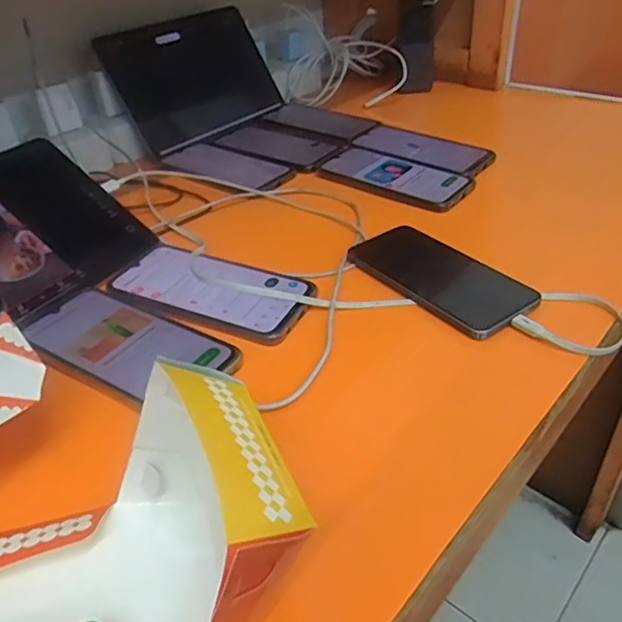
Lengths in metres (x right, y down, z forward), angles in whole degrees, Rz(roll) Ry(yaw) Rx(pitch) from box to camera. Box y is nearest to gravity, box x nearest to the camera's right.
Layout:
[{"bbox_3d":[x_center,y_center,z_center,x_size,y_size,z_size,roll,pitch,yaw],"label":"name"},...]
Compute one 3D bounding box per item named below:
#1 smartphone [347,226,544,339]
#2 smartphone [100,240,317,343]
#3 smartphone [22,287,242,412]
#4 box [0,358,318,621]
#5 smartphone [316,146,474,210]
[{"bbox_3d":[0.111,-0.030,0.509,0.080,0.010,0.165,-25,41,-26],"label":"smartphone"},{"bbox_3d":[-0.087,-0.023,0.502,0.173,0.011,0.084,14,40,22],"label":"smartphone"},{"bbox_3d":[-0.142,0.027,0.449,0.166,0.014,0.087,17,41,26],"label":"smartphone"},{"bbox_3d":[-0.105,0.098,0.258,0.196,0.089,0.114,-12,37,-12],"label":"box"},{"bbox_3d":[0.100,-0.160,0.681,0.175,0.014,0.088,22,43,30],"label":"smartphone"}]

